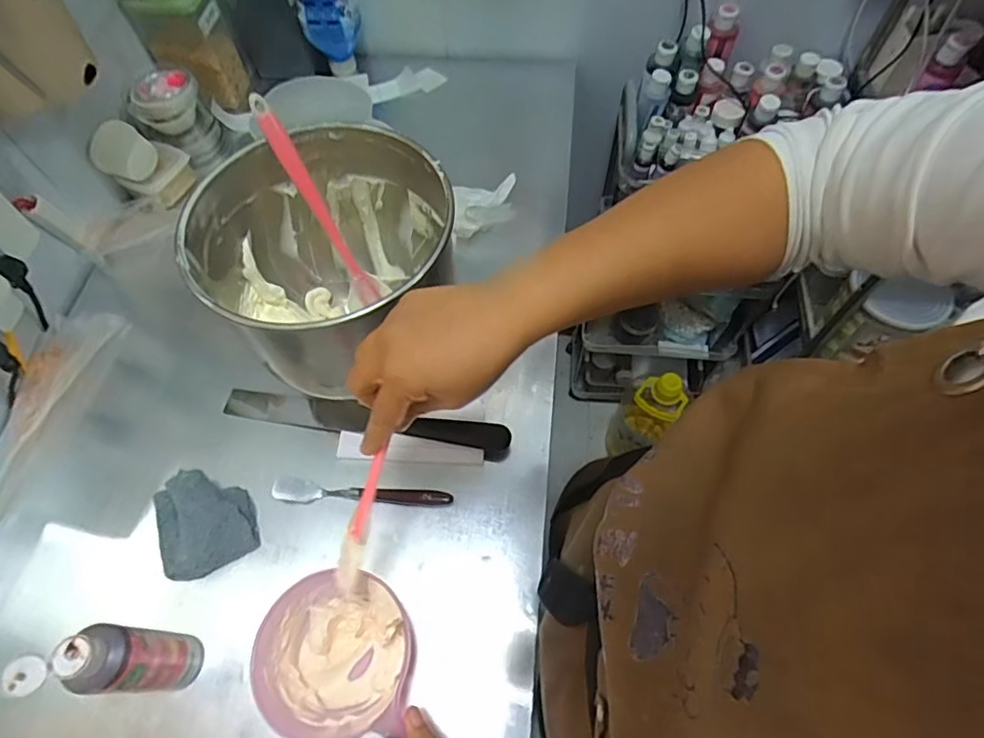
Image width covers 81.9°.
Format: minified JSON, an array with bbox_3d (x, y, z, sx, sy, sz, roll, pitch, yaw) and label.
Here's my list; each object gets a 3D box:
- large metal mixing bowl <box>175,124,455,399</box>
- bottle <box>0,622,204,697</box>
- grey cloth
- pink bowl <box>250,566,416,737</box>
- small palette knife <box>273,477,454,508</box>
[{"bbox_3d":[-0.151,-0.098,0.563,0.226,0.183,0.217,-1,62,1],"label":"large metal mixing bowl"},{"bbox_3d":[-0.289,0.226,0.442,0.059,0.152,0.047,-2,62,1],"label":"bottle"},{"bbox_3d":[-0.283,0.147,0.554,0.087,0.026,0.097,-20,63,-9],"label":"grey cloth"},{"bbox_3d":[-0.125,0.239,0.475,0.119,0.071,0.118,-1,62,1],"label":"pink bowl"},{"bbox_3d":[-0.130,0.125,0.569,0.179,0.012,0.023,4,62,4],"label":"small palette knife"}]

